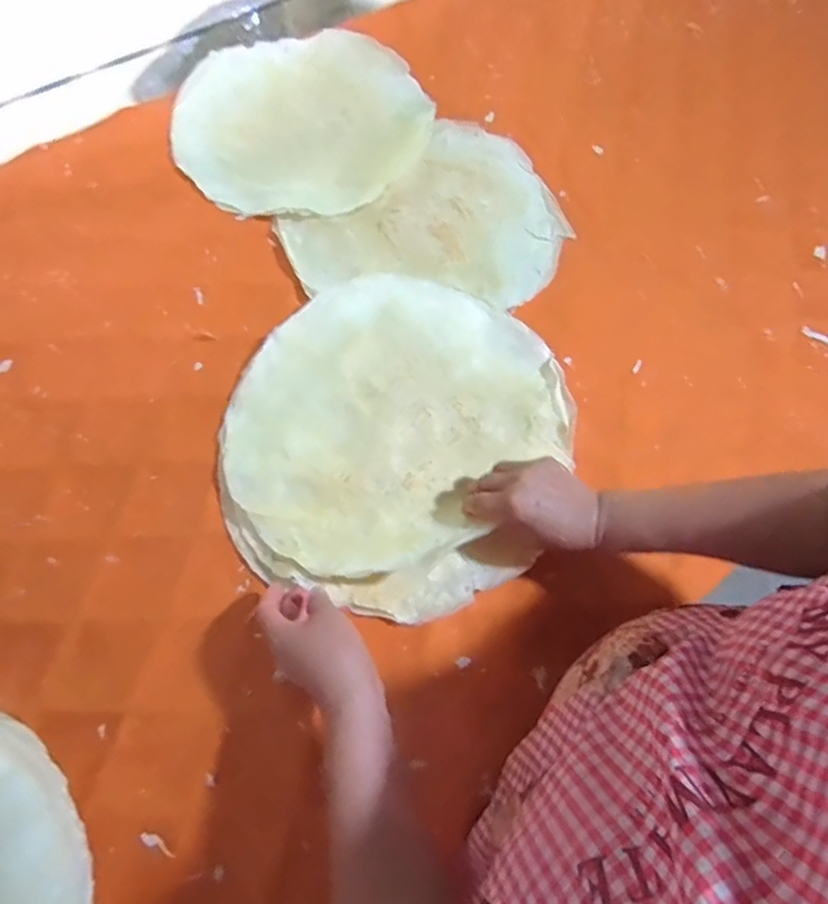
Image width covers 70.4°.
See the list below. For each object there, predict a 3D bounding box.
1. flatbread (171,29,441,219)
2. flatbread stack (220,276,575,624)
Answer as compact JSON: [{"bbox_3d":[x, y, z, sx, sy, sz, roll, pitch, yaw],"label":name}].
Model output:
[{"bbox_3d":[-0.169,-0.479,0.846,0.363,0.028,0.359,1,65,-2],"label":"flatbread"},{"bbox_3d":[-0.019,-0.026,0.629,0.340,0.044,0.366,21,66,8],"label":"flatbread stack"}]

